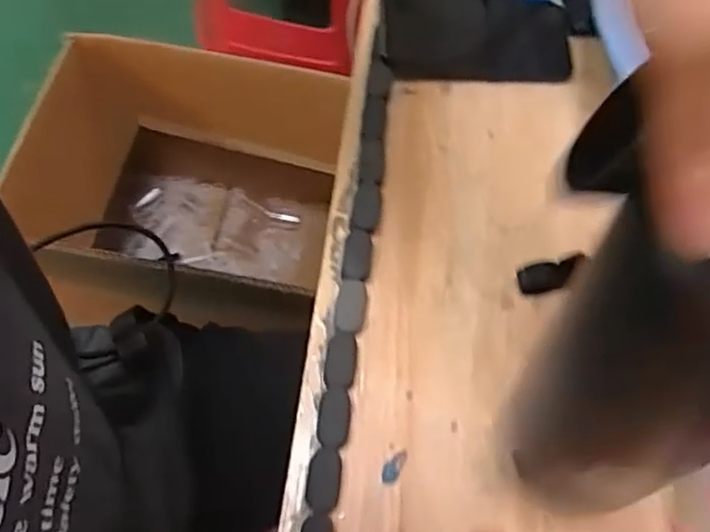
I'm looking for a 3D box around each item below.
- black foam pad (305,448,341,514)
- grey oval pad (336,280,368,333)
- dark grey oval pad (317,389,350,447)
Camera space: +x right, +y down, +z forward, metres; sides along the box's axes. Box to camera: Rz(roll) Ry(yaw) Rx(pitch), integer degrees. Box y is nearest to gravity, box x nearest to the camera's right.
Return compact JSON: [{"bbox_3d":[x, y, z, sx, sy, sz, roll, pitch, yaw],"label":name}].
[{"bbox_3d":[-0.019,0.132,0.400,0.020,0.017,0.036,6,69,-1],"label":"black foam pad"},{"bbox_3d":[-0.003,0.030,0.447,0.020,0.020,0.037,4,69,-1],"label":"grey oval pad"},{"bbox_3d":[-0.013,0.098,0.414,0.019,0.023,0.035,7,69,0],"label":"dark grey oval pad"}]

